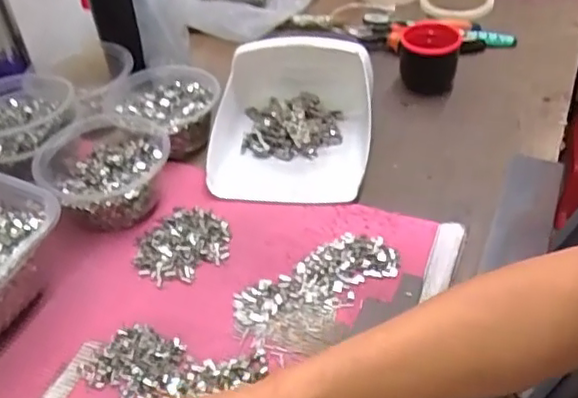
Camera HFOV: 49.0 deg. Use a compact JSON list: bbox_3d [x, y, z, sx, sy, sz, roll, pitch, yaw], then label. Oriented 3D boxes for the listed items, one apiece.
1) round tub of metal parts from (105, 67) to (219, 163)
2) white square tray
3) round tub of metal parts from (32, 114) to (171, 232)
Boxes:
[{"bbox_3d":[-0.130,-0.096,0.659,0.111,0.047,0.103,-3,42,3],"label":"round tub of metal parts"},{"bbox_3d":[0.002,-0.087,0.622,0.153,0.080,0.174,3,45,10],"label":"white square tray"},{"bbox_3d":[-0.165,-0.028,0.582,0.107,0.054,0.105,0,44,0],"label":"round tub of metal parts"}]

